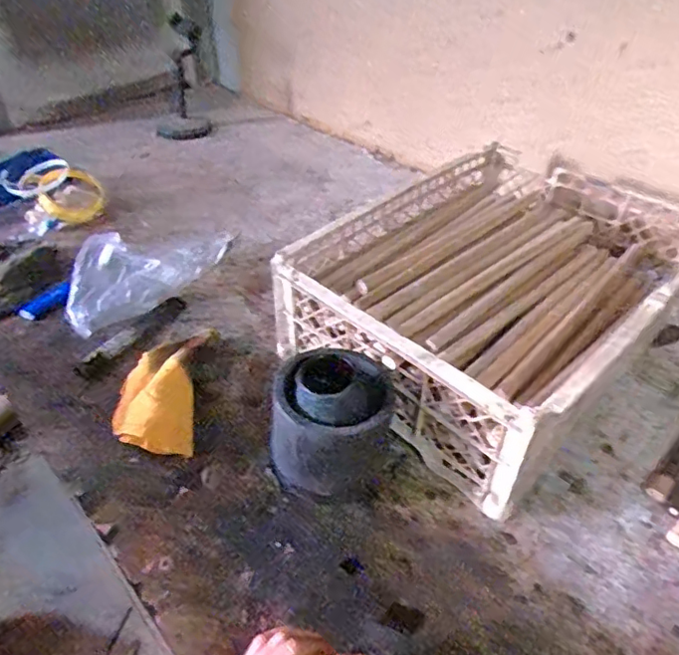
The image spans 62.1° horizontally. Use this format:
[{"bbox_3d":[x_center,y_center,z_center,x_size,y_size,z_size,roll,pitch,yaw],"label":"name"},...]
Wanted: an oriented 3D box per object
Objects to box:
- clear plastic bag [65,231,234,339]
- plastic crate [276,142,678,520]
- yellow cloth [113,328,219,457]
[{"bbox_3d":[-0.250,-0.072,0.723,0.209,0.100,0.095,-26,46,-27],"label":"clear plastic bag"},{"bbox_3d":[0.185,-0.047,0.646,0.313,0.134,0.426,31,50,32],"label":"plastic crate"},{"bbox_3d":[-0.186,0.058,0.593,0.089,0.045,0.176,1,40,1],"label":"yellow cloth"}]

